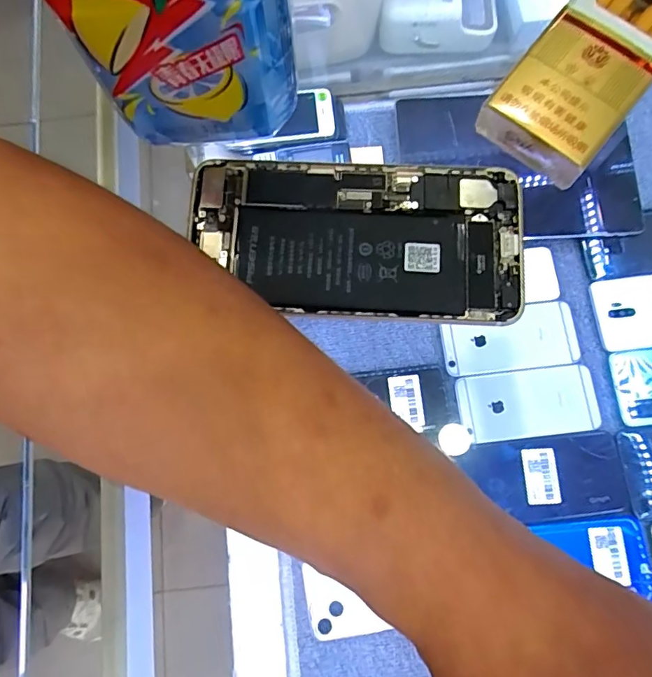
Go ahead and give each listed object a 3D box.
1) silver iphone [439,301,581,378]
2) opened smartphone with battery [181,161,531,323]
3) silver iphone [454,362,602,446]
[{"bbox_3d":[0.186,0.001,0.502,0.134,0.004,0.062,-7,77,-1],"label":"silver iphone"},{"bbox_3d":[0.014,-0.047,0.235,0.152,0.006,0.075,4,77,2],"label":"opened smartphone with battery"},{"bbox_3d":[0.199,0.064,0.490,0.133,0.004,0.067,-7,77,-1],"label":"silver iphone"}]

